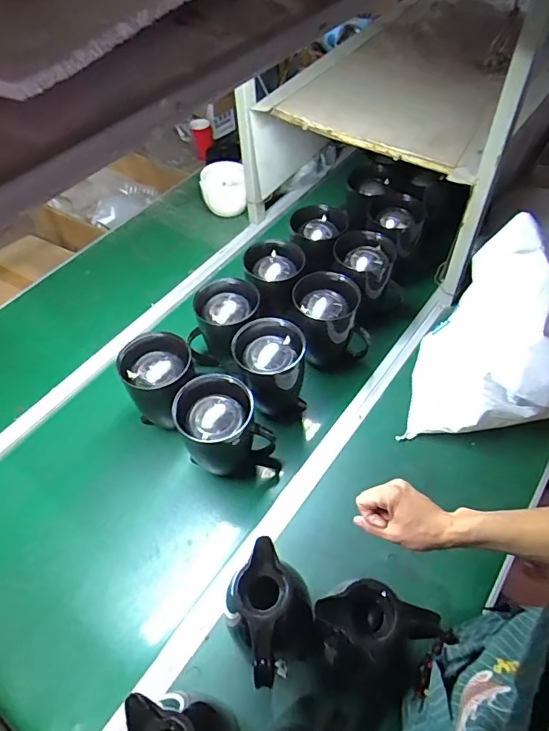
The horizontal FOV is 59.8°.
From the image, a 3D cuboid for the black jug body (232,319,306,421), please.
[{"bbox_3d":[-0.001,0.019,0.930,0.138,0.192,0.117,-6,52,0],"label":"black jug body"}]

